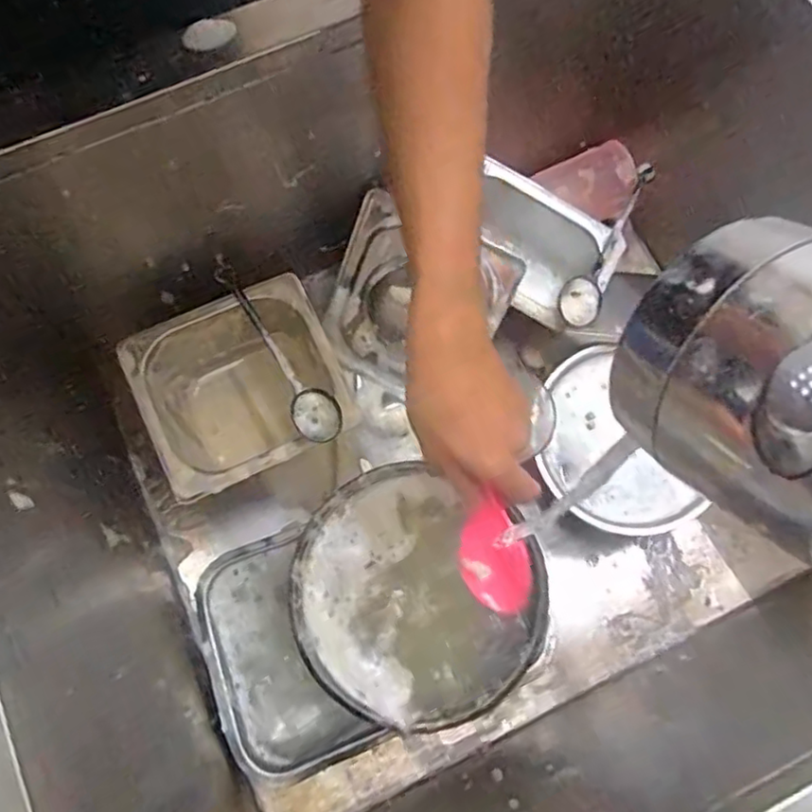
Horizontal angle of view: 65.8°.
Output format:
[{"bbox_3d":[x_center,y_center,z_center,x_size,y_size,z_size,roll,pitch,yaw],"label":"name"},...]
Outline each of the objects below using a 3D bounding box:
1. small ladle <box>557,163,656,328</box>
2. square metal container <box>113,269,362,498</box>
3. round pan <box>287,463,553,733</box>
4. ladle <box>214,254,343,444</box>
[{"bbox_3d":[0.197,-0.154,0.613,0.039,0.040,0.194,29,76,7],"label":"small ladle"},{"bbox_3d":[-0.153,-0.010,0.620,0.177,0.113,0.164,-27,77,-8],"label":"square metal container"},{"bbox_3d":[0.011,0.166,0.553,0.217,0.039,0.211,0,75,-1],"label":"round pan"},{"bbox_3d":[-0.117,-0.056,0.567,0.039,0.025,0.196,-29,77,-8],"label":"ladle"}]

